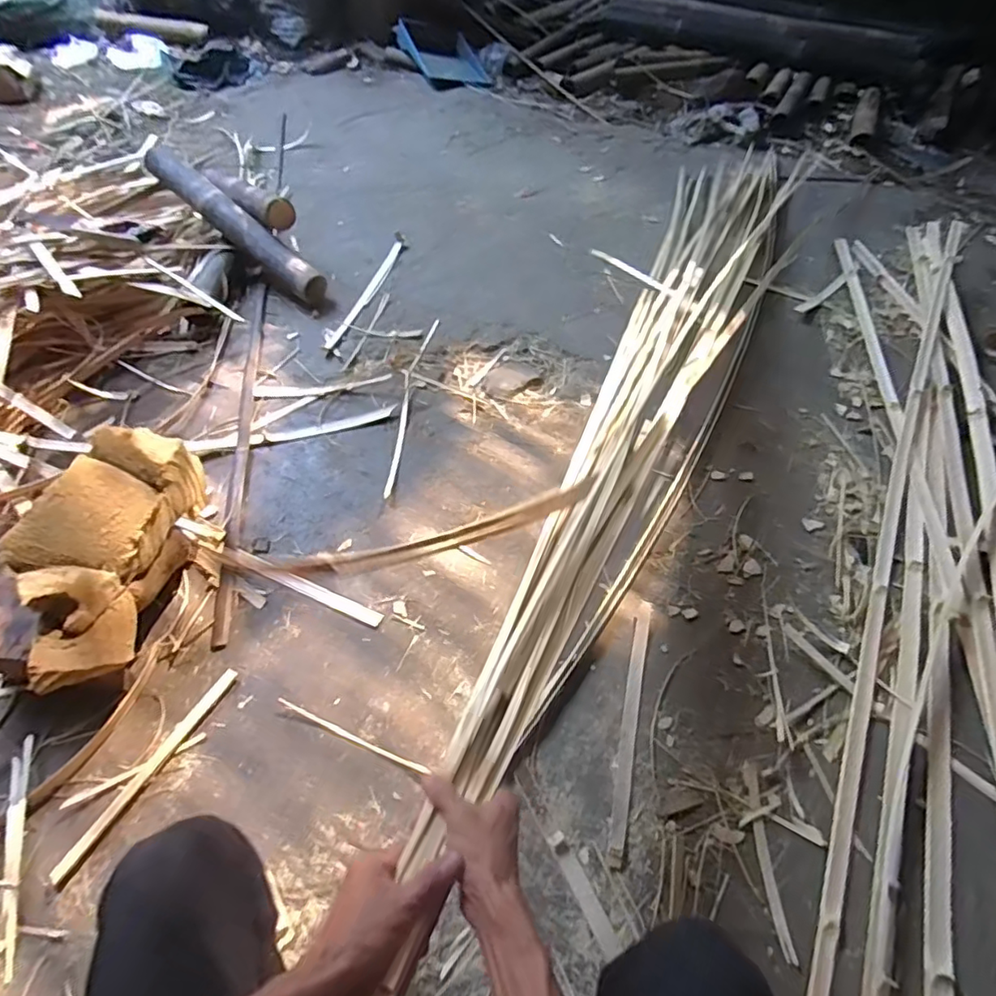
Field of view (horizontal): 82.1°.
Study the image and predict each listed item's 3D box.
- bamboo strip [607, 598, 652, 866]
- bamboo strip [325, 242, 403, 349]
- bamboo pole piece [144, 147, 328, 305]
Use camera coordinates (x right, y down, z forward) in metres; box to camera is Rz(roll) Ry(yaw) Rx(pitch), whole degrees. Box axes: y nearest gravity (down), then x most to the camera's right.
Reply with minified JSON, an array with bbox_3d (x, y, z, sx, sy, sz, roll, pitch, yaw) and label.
[{"bbox_3d":[0.180,0.300,0.771,0.021,0.011,0.339,11,54,10],"label":"bamboo strip"},{"bbox_3d":[-0.316,-0.499,1.385,0.032,0.005,0.426,13,54,11],"label":"bamboo strip"},{"bbox_3d":[-0.647,-0.675,1.392,0.601,0.079,0.093,40,65,4],"label":"bamboo pole piece"}]

